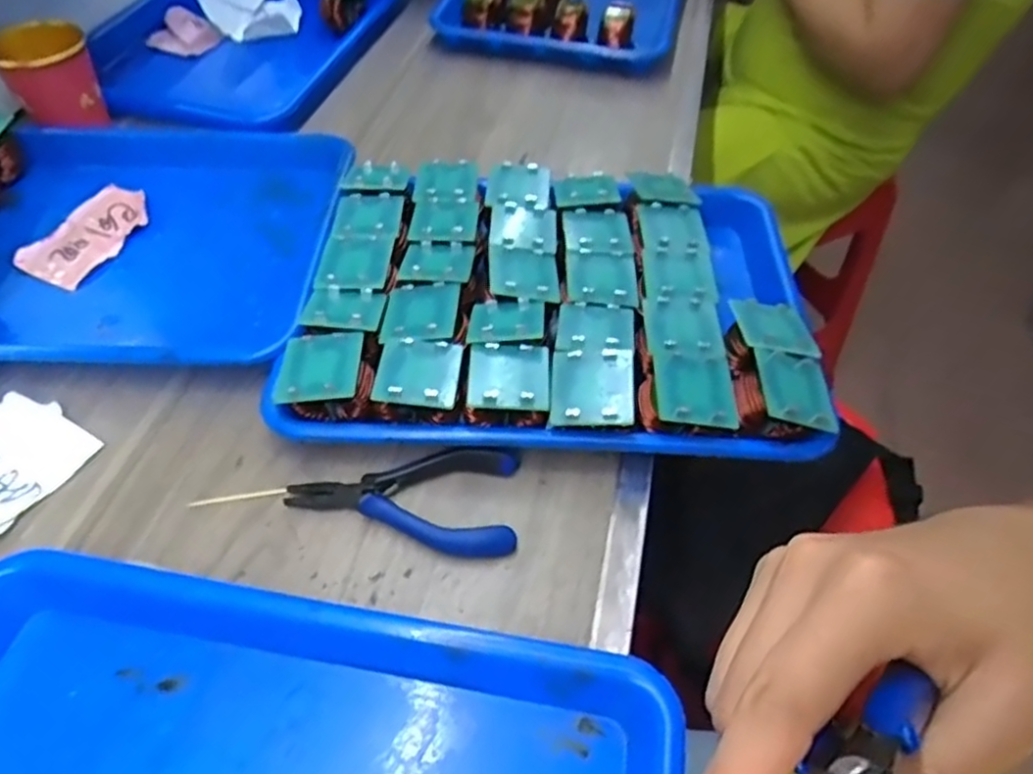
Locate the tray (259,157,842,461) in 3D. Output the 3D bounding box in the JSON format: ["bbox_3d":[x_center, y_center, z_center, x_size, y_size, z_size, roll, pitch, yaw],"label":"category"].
[{"bbox_3d":[0.026,-0.061,0.451,0.302,0.057,0.241,5,51,2],"label":"tray"}]

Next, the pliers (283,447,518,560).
[{"bbox_3d":[-0.063,0.062,0.380,0.124,0.019,0.058,2,51,-1],"label":"pliers"}]

